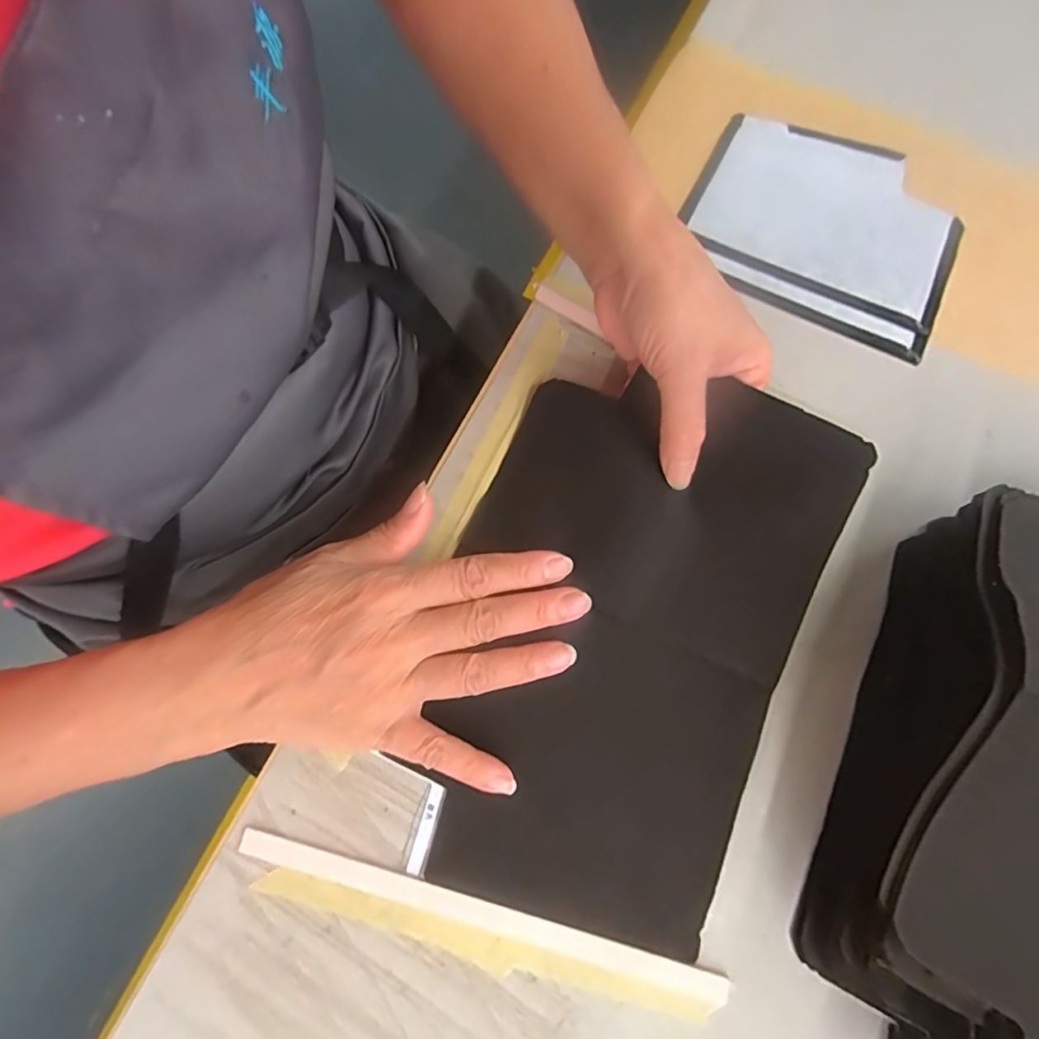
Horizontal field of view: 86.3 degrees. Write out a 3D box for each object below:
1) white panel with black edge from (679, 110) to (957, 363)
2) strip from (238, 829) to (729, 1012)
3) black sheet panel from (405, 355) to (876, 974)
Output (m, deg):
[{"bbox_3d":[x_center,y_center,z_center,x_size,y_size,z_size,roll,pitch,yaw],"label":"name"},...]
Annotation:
[{"bbox_3d":[0.199,-0.195,0.367,0.170,0.014,0.148,27,74,6],"label":"white panel with black edge"},{"bbox_3d":[-0.018,0.172,0.242,0.215,0.004,0.014,16,73,3],"label":"strip"},{"bbox_3d":[0.050,0.046,0.276,0.173,0.027,0.272,25,73,5],"label":"black sheet panel"}]

